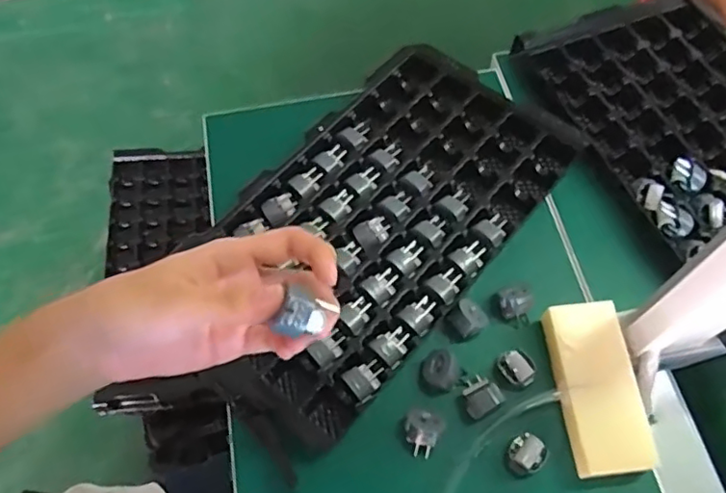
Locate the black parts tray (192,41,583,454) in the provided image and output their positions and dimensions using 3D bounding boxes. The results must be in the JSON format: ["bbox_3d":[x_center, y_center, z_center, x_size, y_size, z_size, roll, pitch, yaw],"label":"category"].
[{"bbox_3d":[0.011,-0.028,0.488,0.189,0.030,0.342,37,69,19],"label":"black parts tray"}]

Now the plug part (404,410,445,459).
[{"bbox_3d":[0.041,0.134,0.424,0.025,0.021,0.027,25,65,14],"label":"plug part"}]

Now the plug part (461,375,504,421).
[{"bbox_3d":[0.086,0.111,0.437,0.028,0.020,0.028,-23,64,-11],"label":"plug part"}]

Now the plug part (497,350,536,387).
[{"bbox_3d":[0.116,0.093,0.448,0.021,0.020,0.026,-24,64,-11],"label":"plug part"}]

